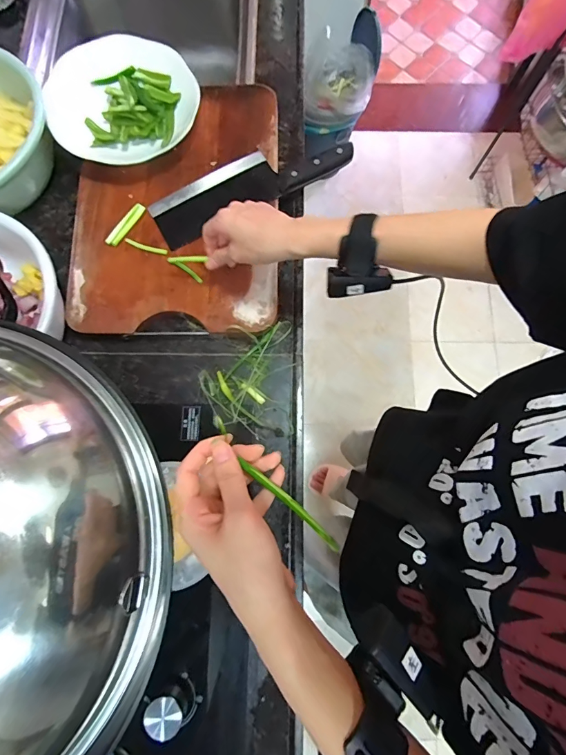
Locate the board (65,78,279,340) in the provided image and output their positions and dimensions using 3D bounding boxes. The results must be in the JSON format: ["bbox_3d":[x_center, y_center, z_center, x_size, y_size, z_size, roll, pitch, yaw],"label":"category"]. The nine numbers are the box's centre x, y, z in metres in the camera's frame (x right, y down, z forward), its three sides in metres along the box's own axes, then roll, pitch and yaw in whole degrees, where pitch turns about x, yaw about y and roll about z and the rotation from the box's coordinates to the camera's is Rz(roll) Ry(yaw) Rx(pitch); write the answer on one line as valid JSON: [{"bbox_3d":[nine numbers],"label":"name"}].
[{"bbox_3d":[-0.146,-0.250,0.550,0.273,0.028,0.388,0,78,0],"label":"board"}]

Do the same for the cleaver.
[{"bbox_3d":[-0.044,-0.278,0.548,0.289,0.026,0.083,-27,79,-5],"label":"cleaver"}]

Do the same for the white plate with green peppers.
[{"bbox_3d":[-0.234,-0.395,0.555,0.220,0.035,0.176,3,78,1],"label":"white plate with green peppers"}]

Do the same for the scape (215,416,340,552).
[{"bbox_3d":[0.004,0.102,0.328,0.007,0.036,0.181,-42,111,-8],"label":"scape"}]

